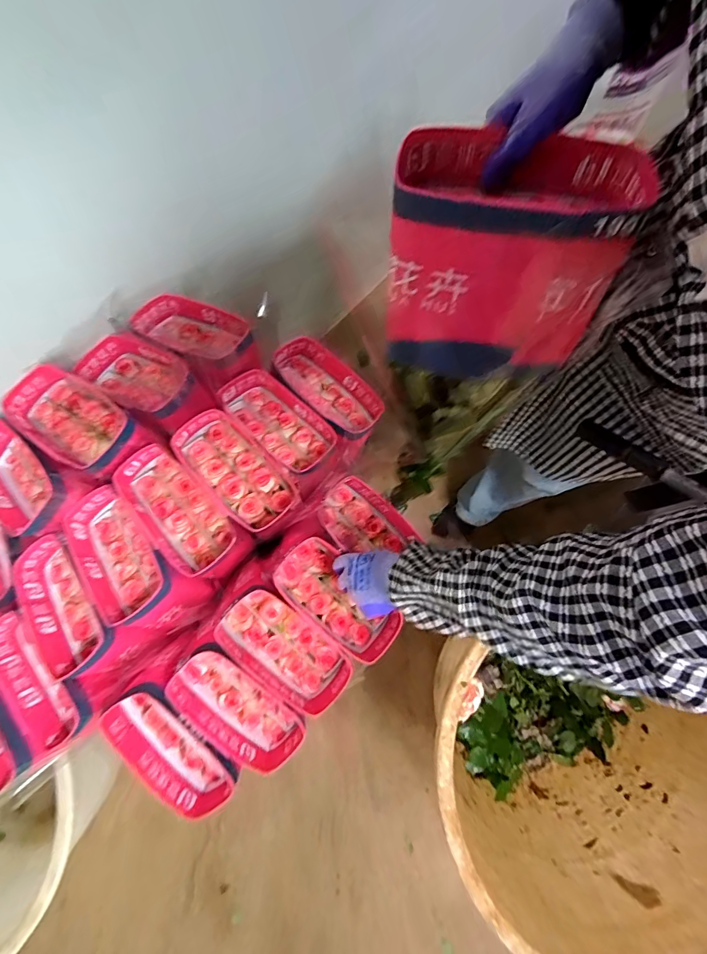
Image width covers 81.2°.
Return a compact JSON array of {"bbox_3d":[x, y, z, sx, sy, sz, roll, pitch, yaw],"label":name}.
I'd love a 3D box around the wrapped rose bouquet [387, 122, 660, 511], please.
[{"bbox_3d":[0.117,-0.127,0.527,0.189,0.511,0.114,14,61,2],"label":"wrapped rose bouquet"}]

